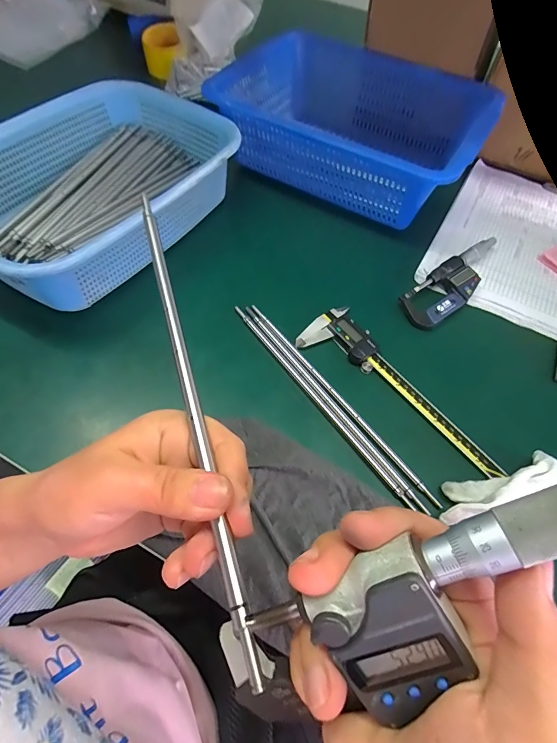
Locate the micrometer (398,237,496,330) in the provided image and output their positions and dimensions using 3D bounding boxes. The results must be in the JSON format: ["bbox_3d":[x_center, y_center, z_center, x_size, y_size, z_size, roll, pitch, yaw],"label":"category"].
[{"bbox_3d":[0.219,-0.112,0.468,0.174,0.018,0.054,-34,68,-22],"label":"micrometer"}]

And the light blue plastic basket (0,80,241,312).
[{"bbox_3d":[-0.221,-0.225,0.472,0.238,0.097,0.343,29,62,12],"label":"light blue plastic basket"}]

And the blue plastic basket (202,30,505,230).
[{"bbox_3d":[0.103,-0.351,0.559,0.349,0.109,0.250,26,61,10],"label":"blue plastic basket"}]

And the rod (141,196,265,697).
[{"bbox_3d":[-0.048,0.001,0.197,0.008,0.006,0.266,-14,62,-11],"label":"rod"}]

